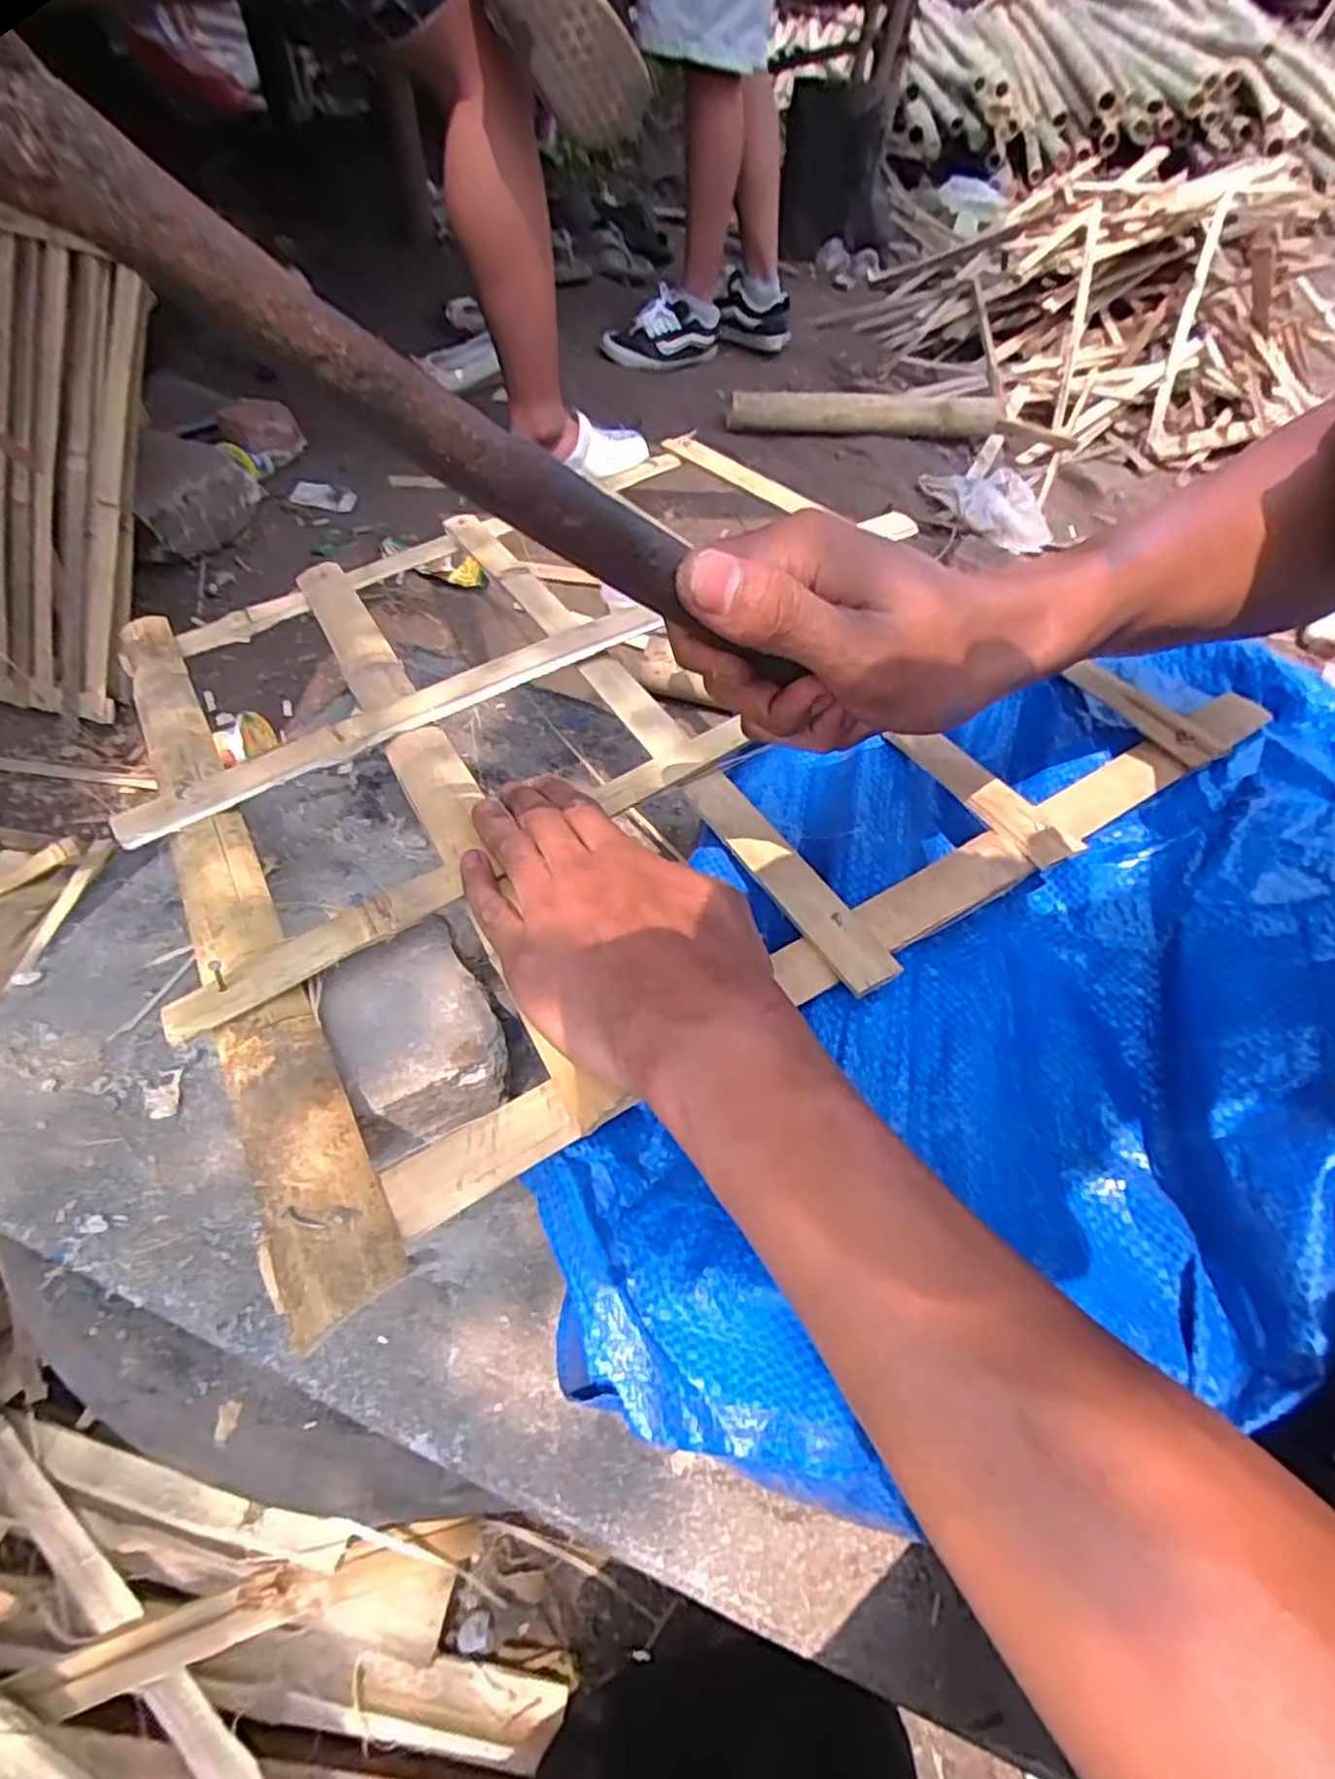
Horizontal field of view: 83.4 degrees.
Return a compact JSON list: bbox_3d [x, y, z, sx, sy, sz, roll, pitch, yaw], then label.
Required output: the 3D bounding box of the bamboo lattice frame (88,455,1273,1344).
[{"bbox_3d":[-0.049,-0.127,0.443,0.485,0.035,0.509,-30,55,-18],"label":"bamboo lattice frame"}]

